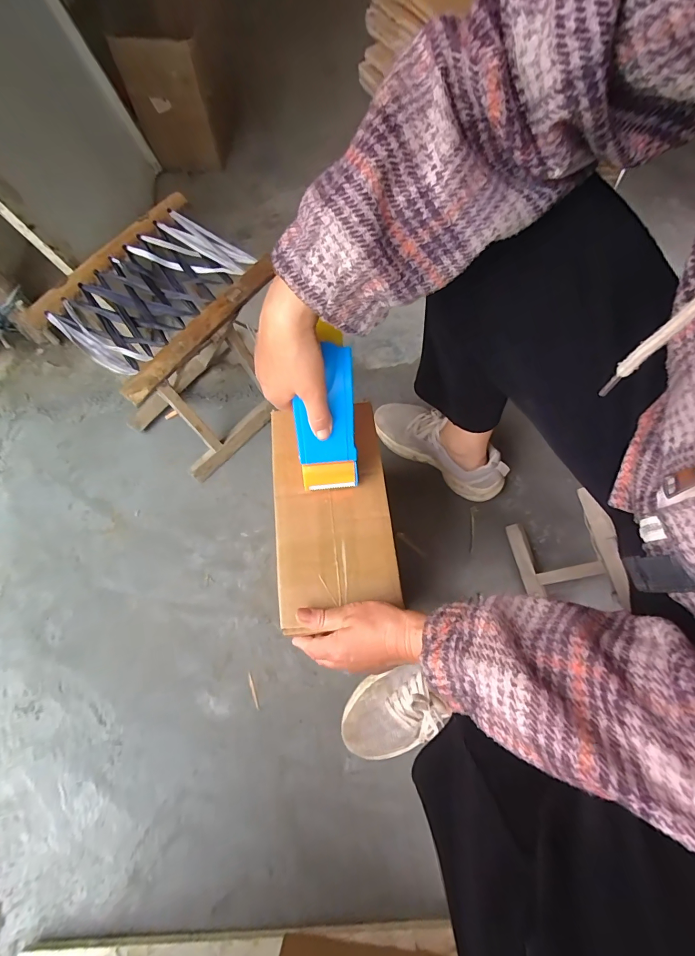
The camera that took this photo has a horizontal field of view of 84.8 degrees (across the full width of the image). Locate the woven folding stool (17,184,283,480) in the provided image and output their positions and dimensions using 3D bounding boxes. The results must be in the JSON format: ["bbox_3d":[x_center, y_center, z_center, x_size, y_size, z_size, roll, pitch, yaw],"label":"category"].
[{"bbox_3d":[-0.250,-0.197,0.616,0.205,0.281,0.271,33,72,13],"label":"woven folding stool"}]

